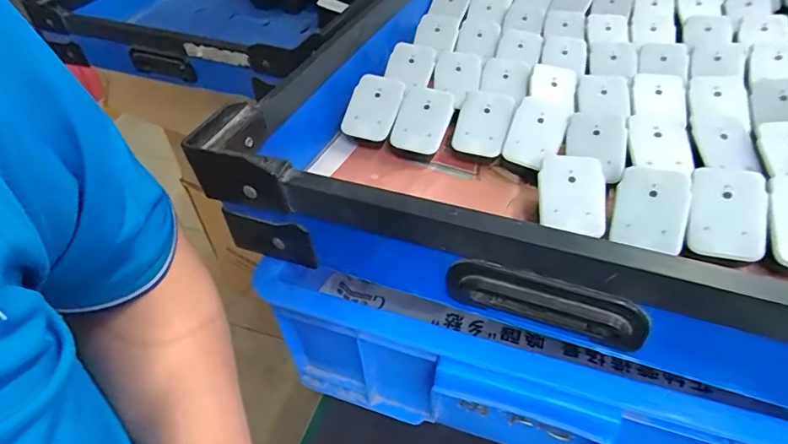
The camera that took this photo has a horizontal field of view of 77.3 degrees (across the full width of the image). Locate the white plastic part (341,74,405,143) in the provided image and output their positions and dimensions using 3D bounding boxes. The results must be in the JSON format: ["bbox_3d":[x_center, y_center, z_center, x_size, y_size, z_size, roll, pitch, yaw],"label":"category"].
[{"bbox_3d":[-0.018,-0.102,0.437,0.044,0.008,0.062,15,71,11],"label":"white plastic part"}]

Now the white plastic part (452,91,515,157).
[{"bbox_3d":[0.077,-0.086,0.428,0.046,0.006,0.063,9,67,26],"label":"white plastic part"}]

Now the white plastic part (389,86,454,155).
[{"bbox_3d":[0.026,-0.089,0.431,0.043,0.012,0.068,16,67,6],"label":"white plastic part"}]

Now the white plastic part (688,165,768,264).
[{"bbox_3d":[0.221,-0.007,0.327,0.045,0.005,0.069,11,64,17],"label":"white plastic part"}]

